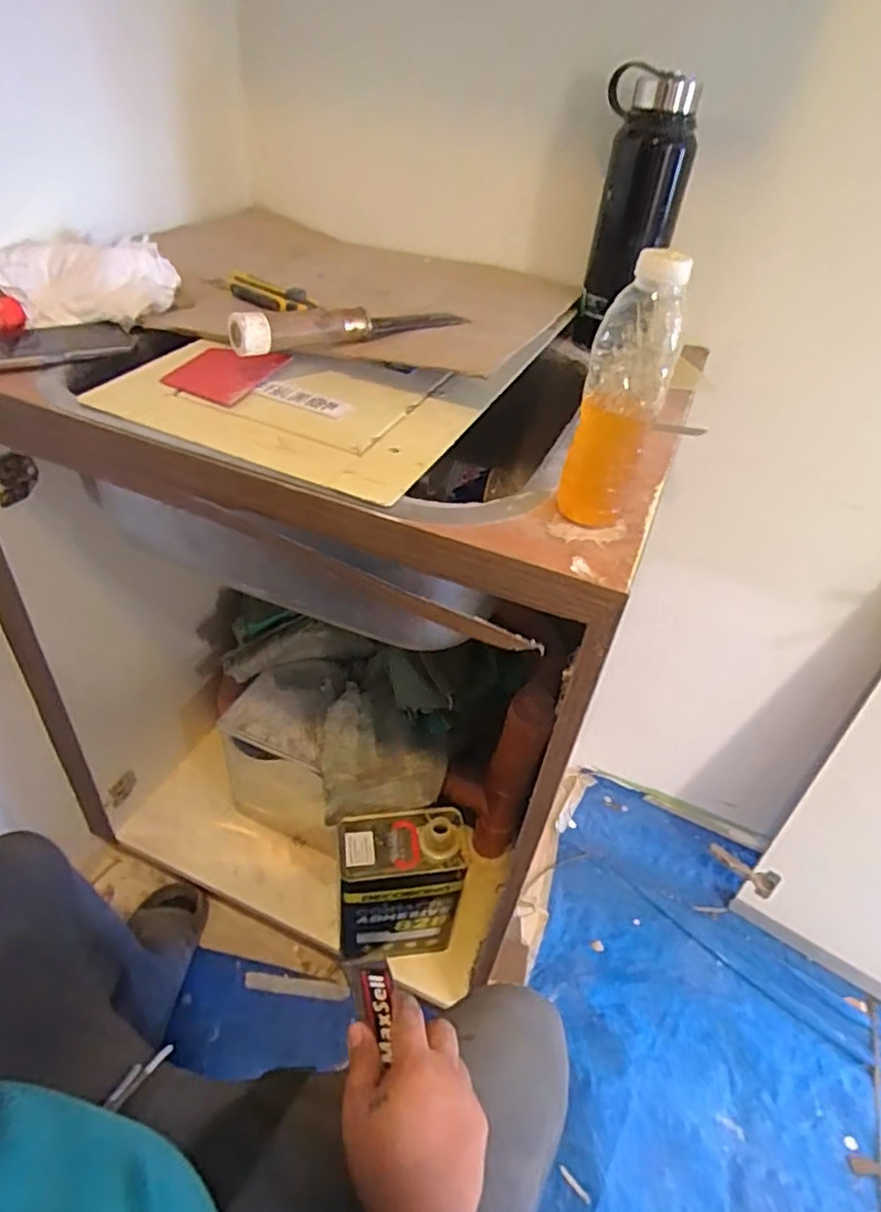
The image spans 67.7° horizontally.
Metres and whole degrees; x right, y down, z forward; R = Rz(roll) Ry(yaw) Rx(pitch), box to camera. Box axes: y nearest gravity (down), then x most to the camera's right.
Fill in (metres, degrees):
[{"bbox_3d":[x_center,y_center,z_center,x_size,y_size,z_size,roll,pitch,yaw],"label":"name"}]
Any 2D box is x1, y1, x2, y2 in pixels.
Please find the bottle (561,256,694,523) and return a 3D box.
[{"bbox_3d":[0.123,-0.140,0.448,0.053,0.174,0.050,18,41,12],"label":"bottle"}]

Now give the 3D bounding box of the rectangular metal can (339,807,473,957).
[{"bbox_3d":[-0.058,0.382,0.910,0.156,0.221,0.098,-2,40,-11],"label":"rectangular metal can"}]

